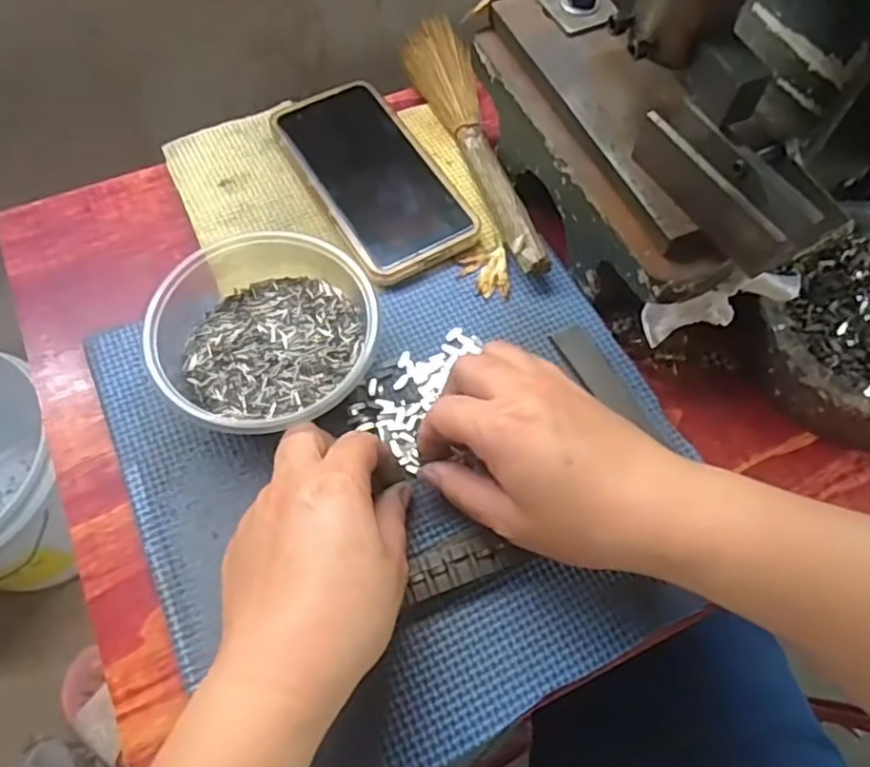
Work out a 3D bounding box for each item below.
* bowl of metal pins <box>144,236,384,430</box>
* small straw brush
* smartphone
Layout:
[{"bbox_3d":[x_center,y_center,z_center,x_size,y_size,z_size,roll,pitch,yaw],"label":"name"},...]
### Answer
[{"bbox_3d":[-0.087,-0.025,0.356,0.111,0.051,0.117,1,63,-1],"label":"bowl of metal pins"},{"bbox_3d":[0.027,-0.166,0.441,0.039,0.023,0.234,-15,65,-9],"label":"small straw brush"},{"bbox_3d":[-0.040,-0.135,0.428,0.077,0.015,0.158,-26,67,-14],"label":"smartphone"}]

